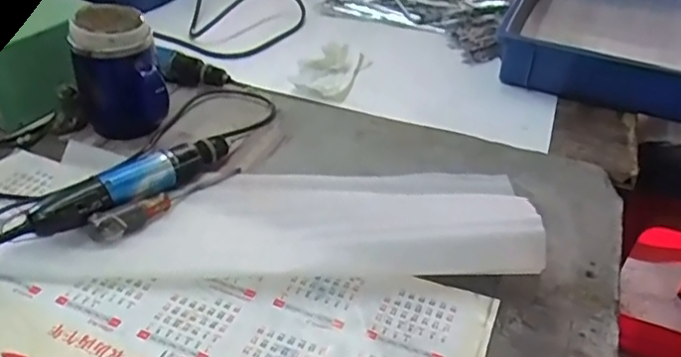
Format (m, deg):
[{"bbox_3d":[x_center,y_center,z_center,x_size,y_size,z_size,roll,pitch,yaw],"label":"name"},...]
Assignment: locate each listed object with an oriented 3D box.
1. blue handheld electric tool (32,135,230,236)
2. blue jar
[{"bbox_3d":[-0.195,0.003,0.577,0.036,0.043,0.208,27,43,30],"label":"blue handheld electric tool"},{"bbox_3d":[-0.243,-0.109,0.648,0.085,0.128,0.104,-15,40,-22],"label":"blue jar"}]

